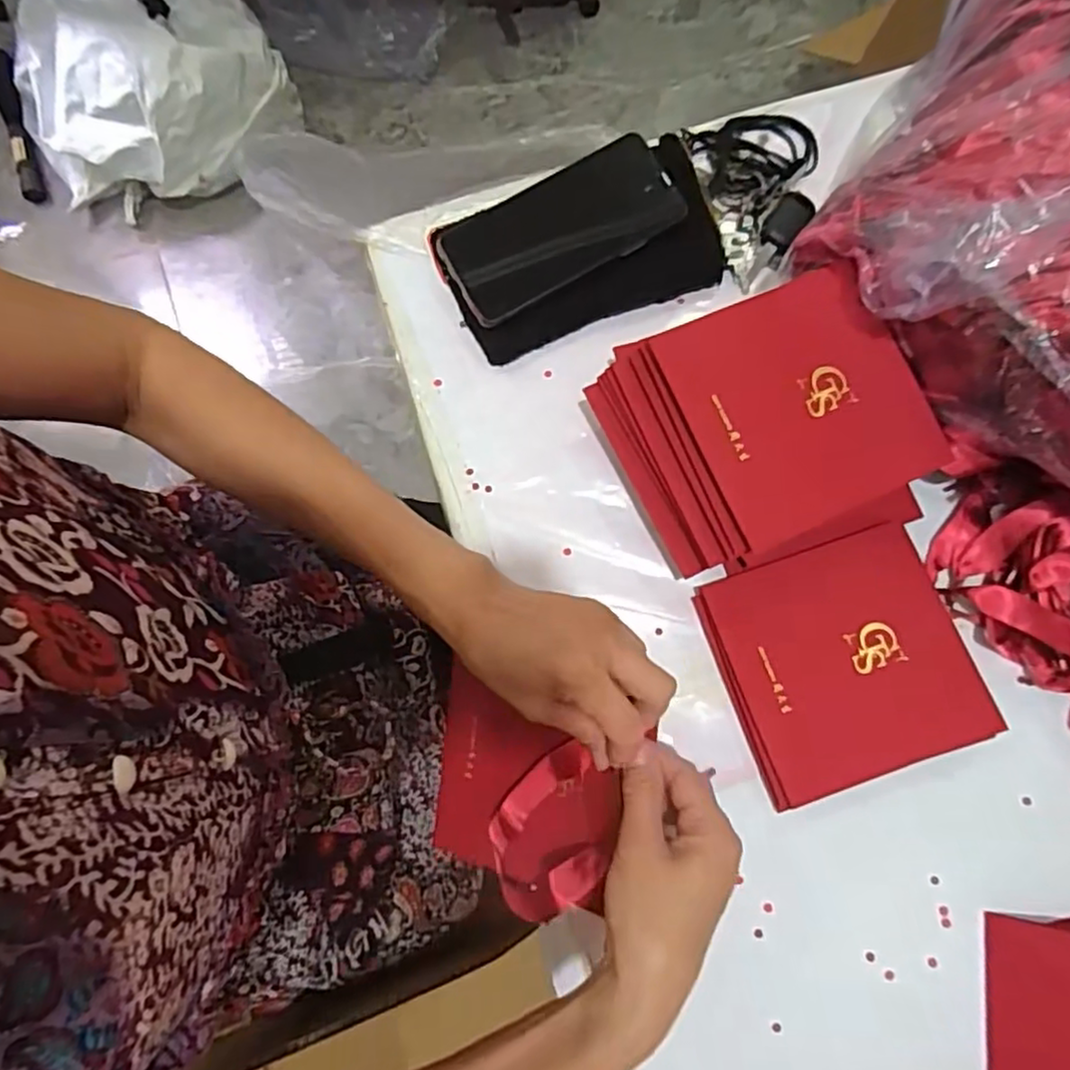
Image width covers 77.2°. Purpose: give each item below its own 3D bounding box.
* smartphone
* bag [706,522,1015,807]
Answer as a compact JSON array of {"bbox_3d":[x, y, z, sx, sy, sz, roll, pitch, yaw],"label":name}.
[{"bbox_3d":[0.017,-0.219,0.476,0.163,0.013,0.080,-29,85,5],"label":"smartphone"},{"bbox_3d":[0.197,0.080,0.421,0.137,0.010,0.146,-19,83,-1],"label":"bag"}]

